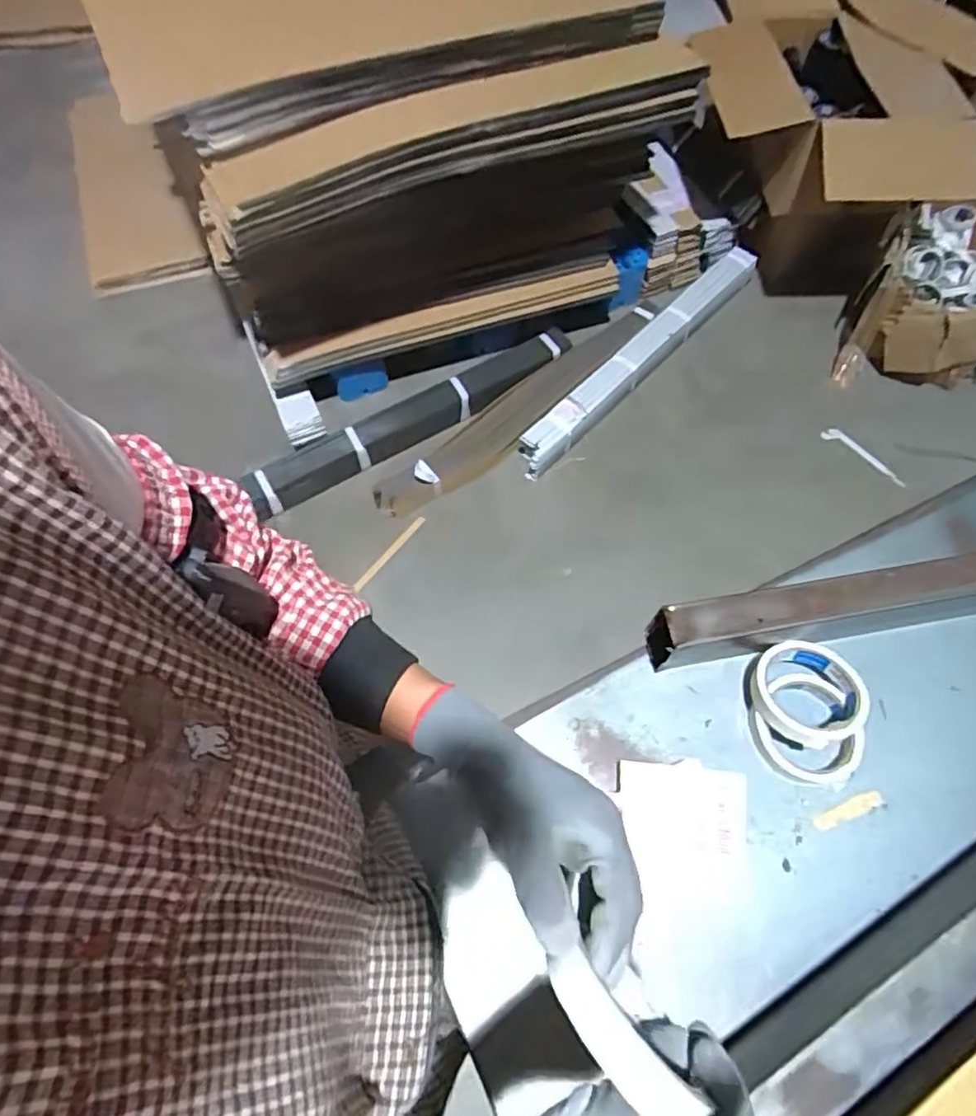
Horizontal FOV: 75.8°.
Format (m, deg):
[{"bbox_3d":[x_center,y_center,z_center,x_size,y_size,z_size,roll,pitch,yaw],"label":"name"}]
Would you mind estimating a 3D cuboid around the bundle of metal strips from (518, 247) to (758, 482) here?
[{"bbox_3d":[0.443,-0.595,1.783,0.108,0.073,0.993,41,70,16],"label":"bundle of metal strips"}]

